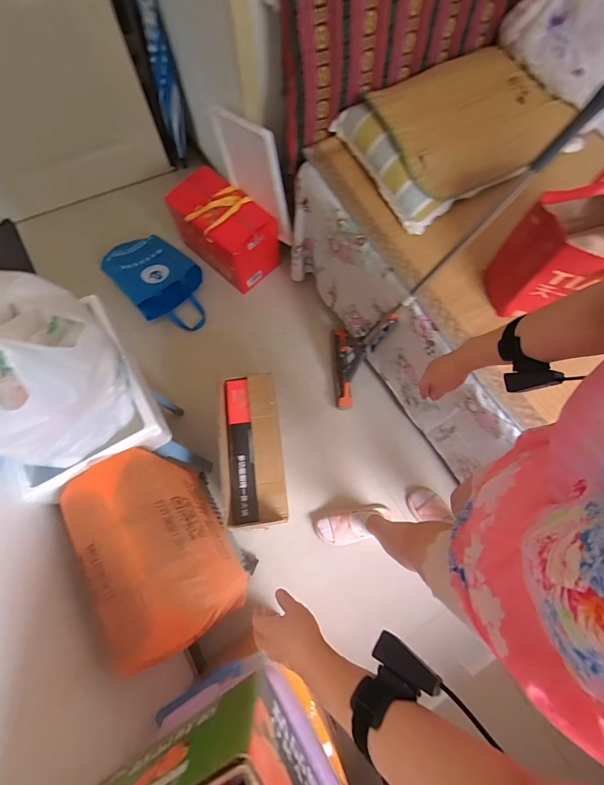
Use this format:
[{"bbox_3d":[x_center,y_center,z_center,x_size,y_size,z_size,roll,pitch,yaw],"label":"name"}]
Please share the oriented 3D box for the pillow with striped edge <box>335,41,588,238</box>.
[{"bbox_3d":[0.465,-0.842,1.142,0.622,0.121,0.453,-33,74,-12],"label":"pillow with striped edge"}]

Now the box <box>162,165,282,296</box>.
[{"bbox_3d":[-0.328,-0.708,1.586,0.450,0.310,0.265,42,75,13],"label":"box"}]

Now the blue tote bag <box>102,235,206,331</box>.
[{"bbox_3d":[-0.642,-0.506,1.606,0.304,0.121,0.524,-41,76,-14],"label":"blue tote bag"}]

